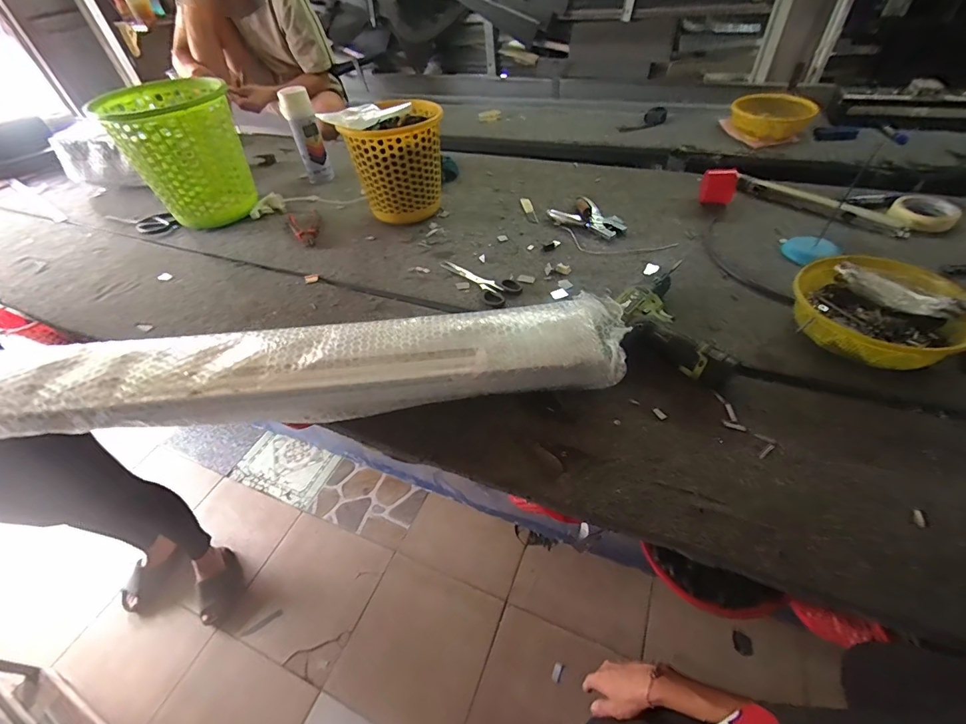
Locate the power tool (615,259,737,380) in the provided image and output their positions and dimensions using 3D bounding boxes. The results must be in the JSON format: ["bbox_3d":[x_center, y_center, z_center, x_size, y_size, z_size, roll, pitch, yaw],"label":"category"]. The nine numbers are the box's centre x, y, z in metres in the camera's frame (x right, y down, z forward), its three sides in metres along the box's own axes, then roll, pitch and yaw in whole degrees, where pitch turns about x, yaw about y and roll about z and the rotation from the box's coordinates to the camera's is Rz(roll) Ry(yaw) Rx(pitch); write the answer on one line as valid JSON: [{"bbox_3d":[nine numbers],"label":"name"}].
[{"bbox_3d":[0.305,-0.071,0.604,0.204,0.050,0.186,-35,53,-26],"label":"power tool"}]

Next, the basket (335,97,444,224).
[{"bbox_3d":[-0.163,-0.389,0.835,0.169,0.197,0.152,-4,46,1],"label":"basket"}]

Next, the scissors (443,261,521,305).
[{"bbox_3d":[-0.009,-0.151,0.741,0.069,0.005,0.167,-33,53,-24],"label":"scissors"}]

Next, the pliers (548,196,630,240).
[{"bbox_3d":[0.209,-0.287,0.836,0.097,0.027,0.140,-25,50,-18],"label":"pliers"}]

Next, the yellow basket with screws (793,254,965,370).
[{"bbox_3d":[0.516,-0.059,0.559,0.169,0.077,0.193,-24,49,-18],"label":"yellow basket with screws"}]

